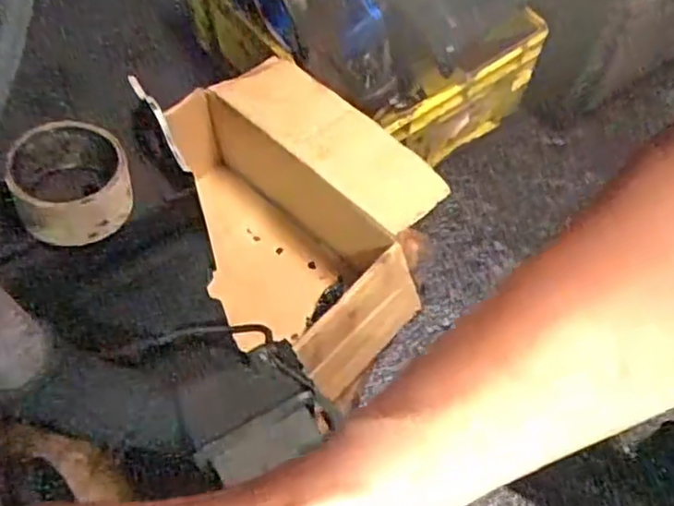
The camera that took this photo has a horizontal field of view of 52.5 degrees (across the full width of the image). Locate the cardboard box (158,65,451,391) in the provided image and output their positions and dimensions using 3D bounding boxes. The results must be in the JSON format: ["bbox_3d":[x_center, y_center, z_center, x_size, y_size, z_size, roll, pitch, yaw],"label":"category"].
[{"bbox_3d":[-0.070,-0.052,1.051,0.445,0.211,0.345,40,65,19],"label":"cardboard box"}]

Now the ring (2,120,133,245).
[{"bbox_3d":[-0.208,-0.059,0.538,0.084,0.057,0.082,-16,61,-12],"label":"ring"}]

